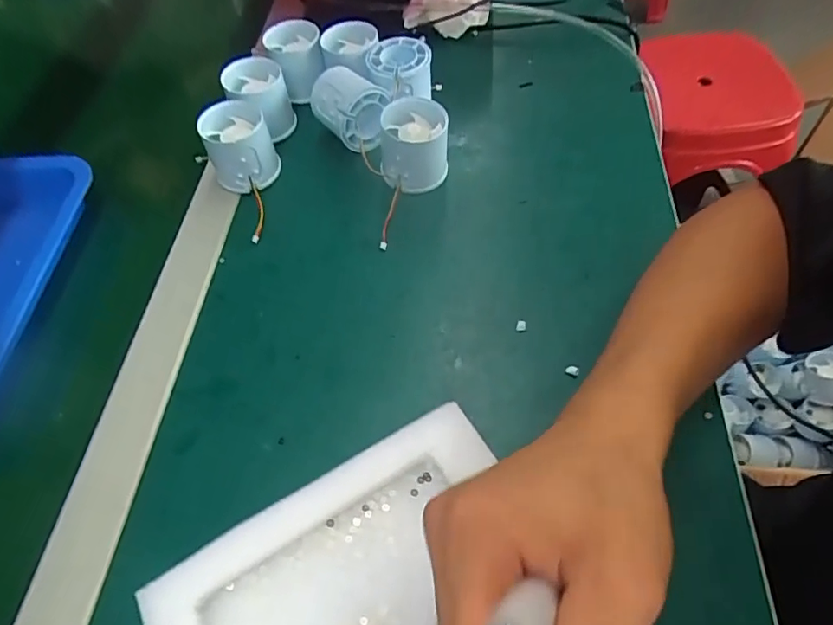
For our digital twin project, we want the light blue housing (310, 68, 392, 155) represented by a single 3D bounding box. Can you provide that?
[{"bbox_3d":[-0.056,-0.173,0.456,0.051,0.051,0.057,-26,59,-12],"label":"light blue housing"}]

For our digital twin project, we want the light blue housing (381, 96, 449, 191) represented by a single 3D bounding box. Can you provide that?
[{"bbox_3d":[-0.001,-0.131,0.425,0.051,0.060,0.049,-5,57,2],"label":"light blue housing"}]

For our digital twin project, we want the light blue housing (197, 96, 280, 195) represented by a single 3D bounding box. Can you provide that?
[{"bbox_3d":[-0.147,-0.137,0.441,0.052,0.054,0.053,-26,59,-12],"label":"light blue housing"}]

